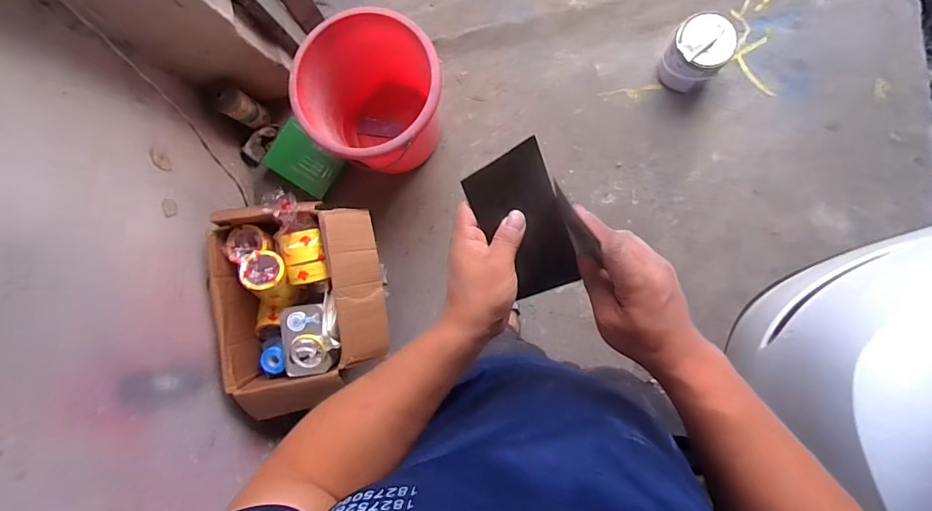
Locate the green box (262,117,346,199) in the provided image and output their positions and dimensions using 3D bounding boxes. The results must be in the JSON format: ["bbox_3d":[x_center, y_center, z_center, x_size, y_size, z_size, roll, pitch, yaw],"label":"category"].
[{"bbox_3d":[-0.510,-0.296,1.352,0.245,0.043,0.158,34,93,4],"label":"green box"}]

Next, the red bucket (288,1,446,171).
[{"bbox_3d":[-0.242,-0.443,1.236,0.359,0.419,0.394,0,90,5],"label":"red bucket"}]

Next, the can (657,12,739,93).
[{"bbox_3d":[0.643,-0.566,1.216,0.156,0.192,0.146,0,90,5],"label":"can"}]

